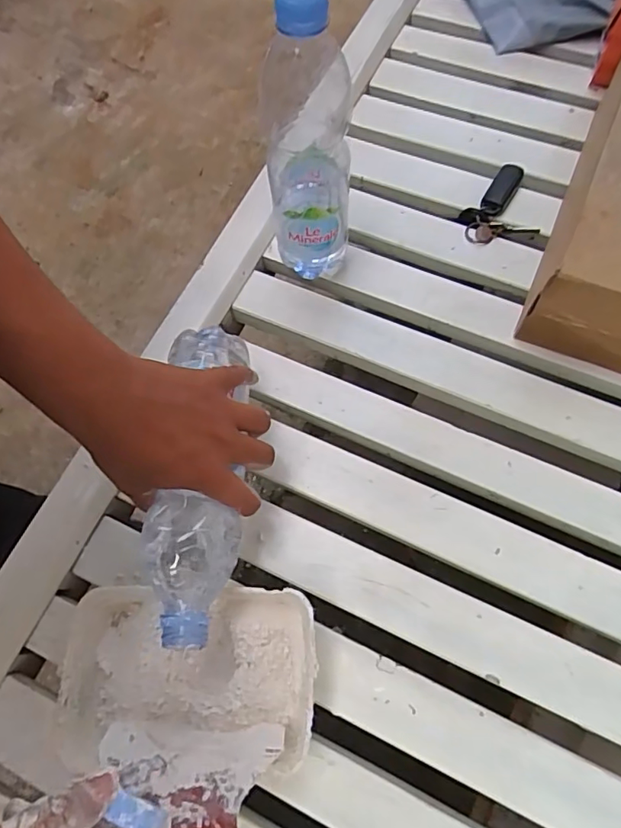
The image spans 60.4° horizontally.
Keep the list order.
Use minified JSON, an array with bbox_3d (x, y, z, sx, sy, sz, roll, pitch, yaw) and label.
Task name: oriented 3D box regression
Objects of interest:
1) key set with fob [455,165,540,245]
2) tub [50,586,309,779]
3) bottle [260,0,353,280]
[{"bbox_3d":[0.185,-0.211,0.536,0.070,0.012,0.083,-4,68,0],"label":"key set with fob"},{"bbox_3d":[-0.088,0.184,0.375,0.179,0.038,0.114,-1,68,1],"label":"tub"},{"bbox_3d":[0.000,-0.201,0.417,0.067,0.245,0.072,-5,68,0],"label":"bottle"}]

